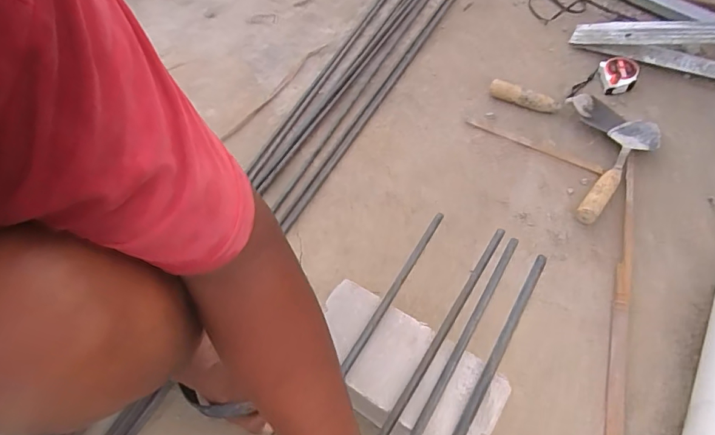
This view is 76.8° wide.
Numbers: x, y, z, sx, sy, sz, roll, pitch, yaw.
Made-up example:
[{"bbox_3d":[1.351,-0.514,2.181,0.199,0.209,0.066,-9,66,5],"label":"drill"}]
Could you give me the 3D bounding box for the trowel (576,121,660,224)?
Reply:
[{"bbox_3d":[0.457,-0.100,0.797,0.078,0.040,0.285,37,68,23],"label":"trowel"}]

